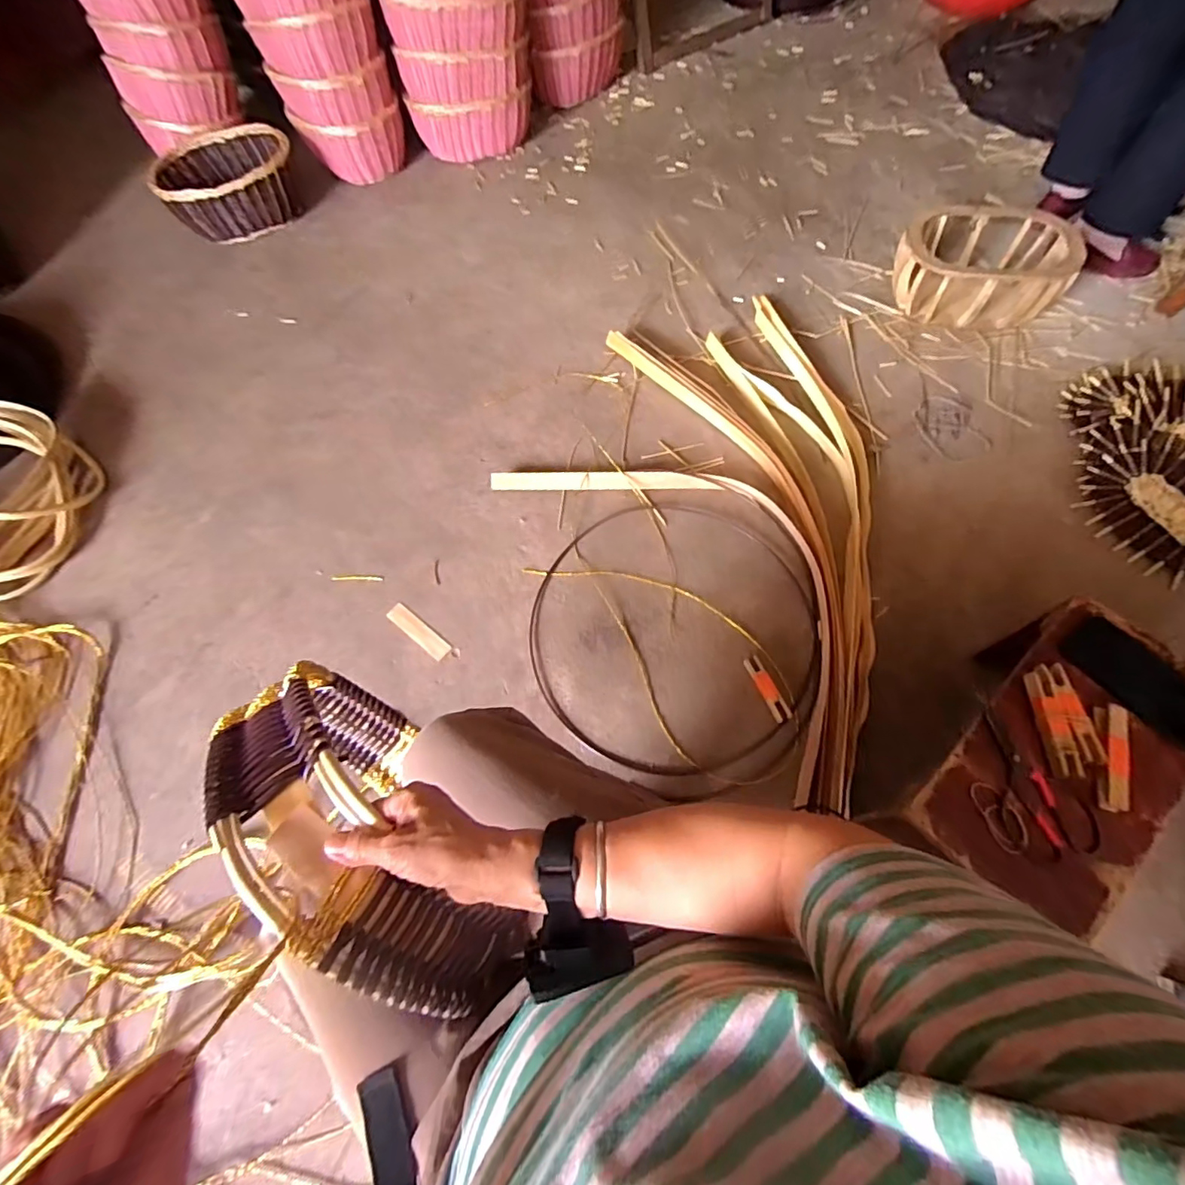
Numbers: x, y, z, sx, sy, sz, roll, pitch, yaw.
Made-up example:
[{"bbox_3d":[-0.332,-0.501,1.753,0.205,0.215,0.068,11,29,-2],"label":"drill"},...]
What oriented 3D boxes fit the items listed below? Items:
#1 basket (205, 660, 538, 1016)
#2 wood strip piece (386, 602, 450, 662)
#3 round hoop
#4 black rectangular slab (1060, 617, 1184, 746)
[{"bbox_3d":[-0.211,0.221,0.535,0.110,0.337,0.366,-41,68,-15],"label":"basket"},{"bbox_3d":[-0.352,0.078,1.100,0.166,0.006,0.038,36,71,19],"label":"wood strip piece"},{"bbox_3d":[0.157,0.060,1.044,0.553,0.022,0.549,-1,64,3],"label":"round hoop"},{"bbox_3d":[0.707,0.115,0.701,0.090,0.020,0.183,-39,68,-14],"label":"black rectangular slab"}]

